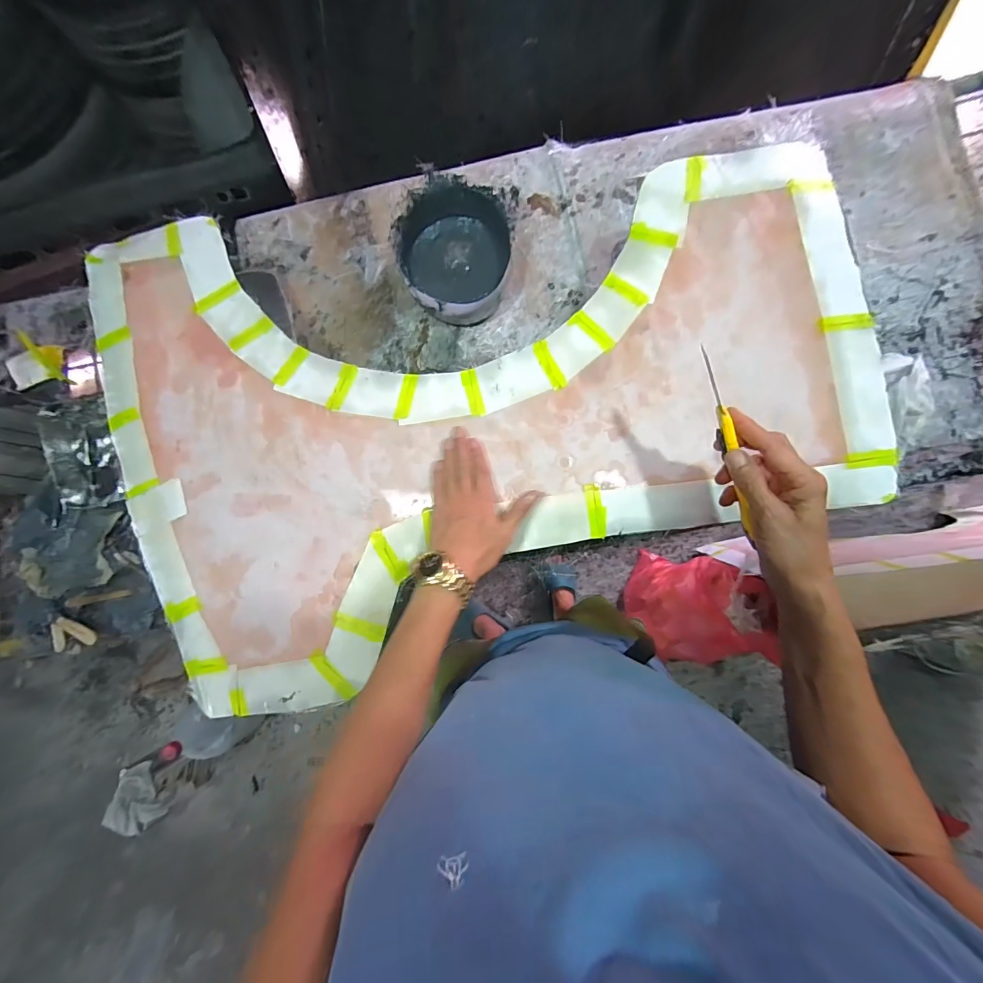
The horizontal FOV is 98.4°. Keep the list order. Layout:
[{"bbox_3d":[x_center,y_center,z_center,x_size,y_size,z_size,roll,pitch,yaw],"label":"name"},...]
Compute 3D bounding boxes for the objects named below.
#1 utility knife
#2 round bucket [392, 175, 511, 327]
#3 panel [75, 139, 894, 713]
[{"bbox_3d":[0.200,-0.044,0.360,0.008,0.016,0.156,-18,98,1],"label":"utility knife"},{"bbox_3d":[-0.055,-0.356,0.654,0.165,0.102,0.171,0,85,3],"label":"round bucket"},{"bbox_3d":[-0.011,-0.121,0.503,0.886,0.025,0.565,-15,85,2],"label":"panel"}]

